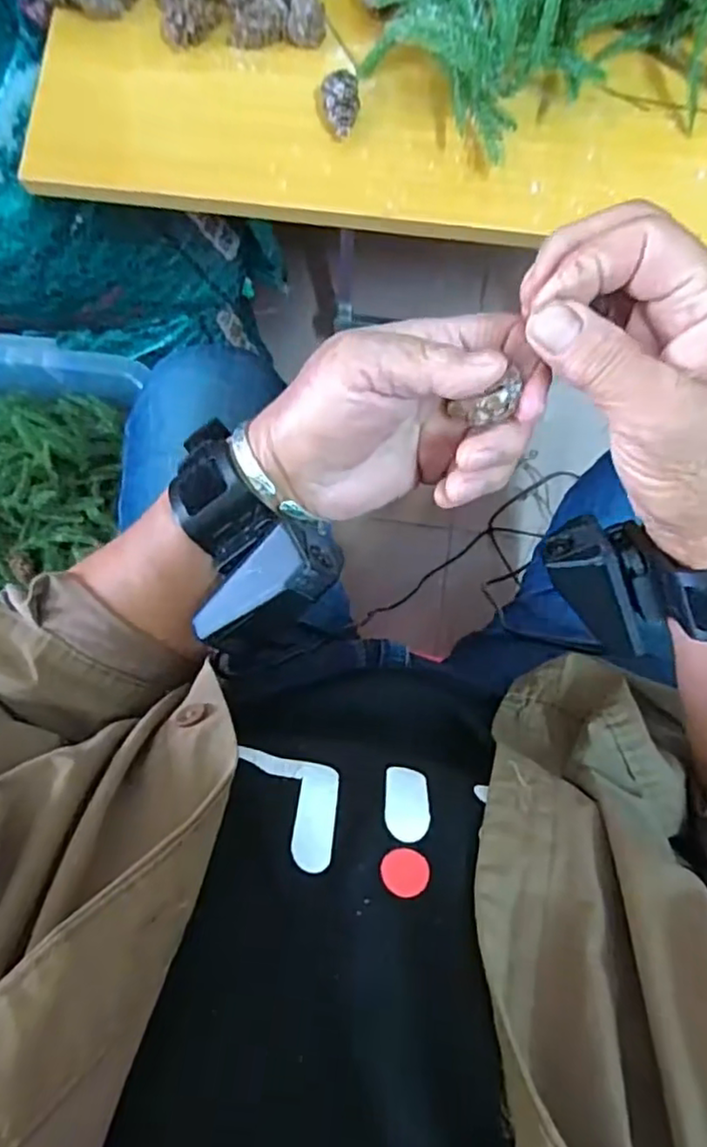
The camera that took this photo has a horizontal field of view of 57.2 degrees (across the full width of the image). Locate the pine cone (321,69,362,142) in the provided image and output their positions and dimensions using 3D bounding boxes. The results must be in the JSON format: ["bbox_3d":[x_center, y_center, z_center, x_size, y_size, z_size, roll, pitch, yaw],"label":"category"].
[{"bbox_3d":[-0.008,-0.288,0.400,0.023,0.024,0.029,-4,84,2],"label":"pine cone"}]

